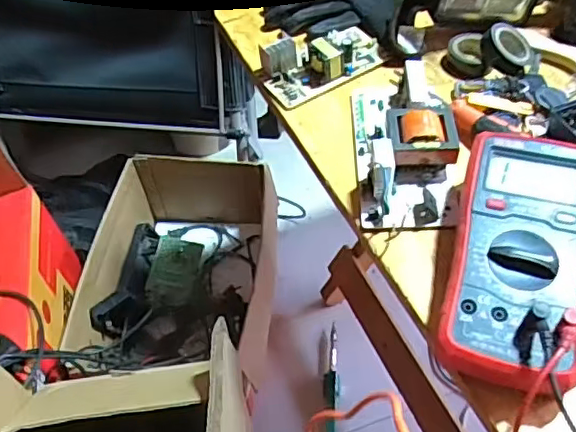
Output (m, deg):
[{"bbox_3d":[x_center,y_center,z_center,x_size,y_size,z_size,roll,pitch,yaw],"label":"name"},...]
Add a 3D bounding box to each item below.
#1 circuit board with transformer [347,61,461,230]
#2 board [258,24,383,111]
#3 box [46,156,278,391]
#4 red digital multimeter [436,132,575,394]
[{"bbox_3d":[0.097,-0.065,0.494,0.081,0.042,0.165,-2,52,4],"label":"circuit board with transformer"},{"bbox_3d":[0.033,-0.156,0.575,0.120,0.033,0.065,-27,54,-16],"label":"board"},{"bbox_3d":[-0.170,0.093,0.975,0.255,0.163,0.426,2,52,7],"label":"box"},{"bbox_3d":[0.156,0.027,0.395,0.088,0.047,0.182,12,54,14],"label":"red digital multimeter"}]

